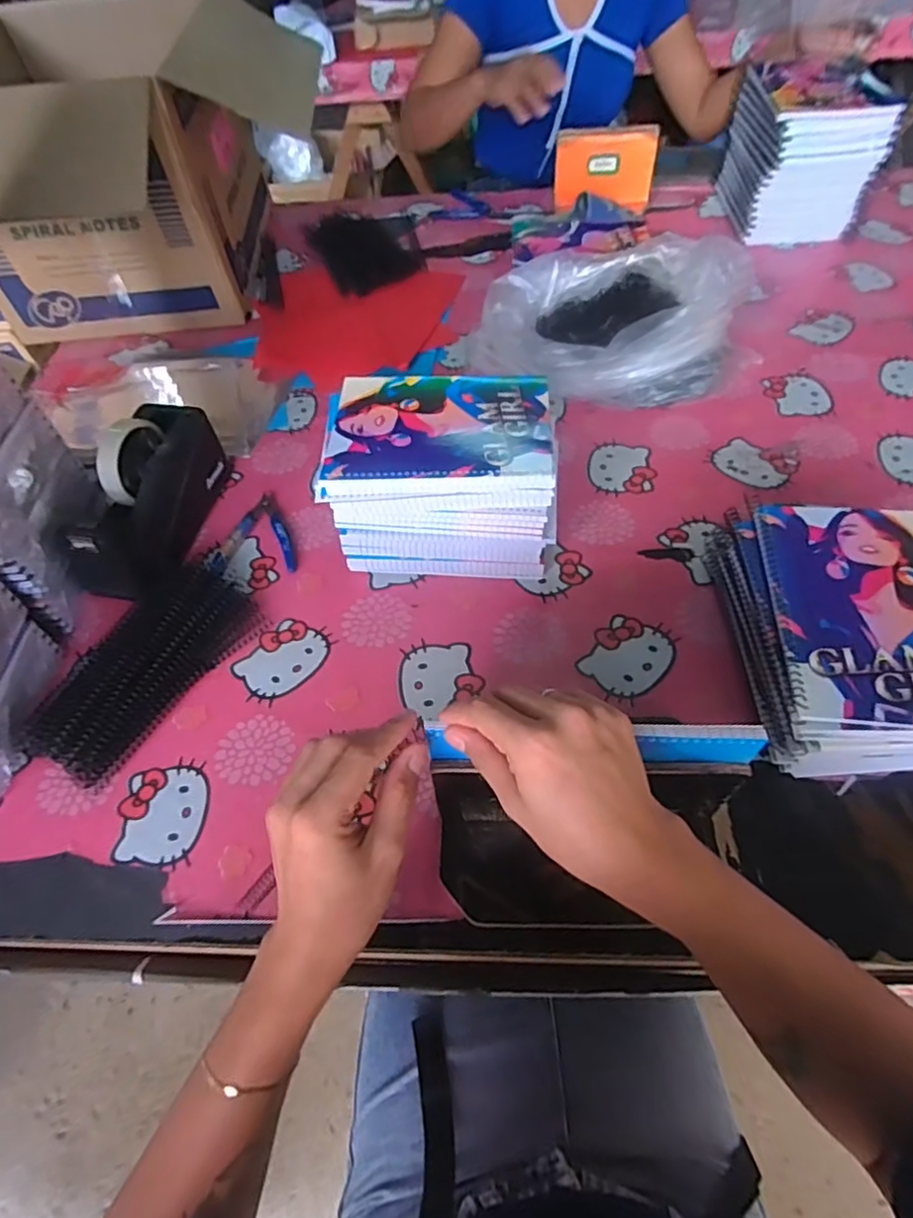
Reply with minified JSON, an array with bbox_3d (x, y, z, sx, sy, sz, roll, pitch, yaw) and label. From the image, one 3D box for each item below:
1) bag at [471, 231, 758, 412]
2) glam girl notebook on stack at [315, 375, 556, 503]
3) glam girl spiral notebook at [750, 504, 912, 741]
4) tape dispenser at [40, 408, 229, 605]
[{"bbox_3d":[0.197,-0.364,0.762,0.288,0.121,0.264,38,65,25],"label":"bag"},{"bbox_3d":[-0.016,-0.164,0.560,0.200,0.019,0.152,0,55,3],"label":"glam girl notebook on stack"},{"bbox_3d":[0.317,0.000,0.466,0.148,0.019,0.196,4,55,6],"label":"glam girl spiral notebook"},{"bbox_3d":[-0.323,-0.119,0.635,0.100,0.105,0.205,4,55,6],"label":"tape dispenser"}]

